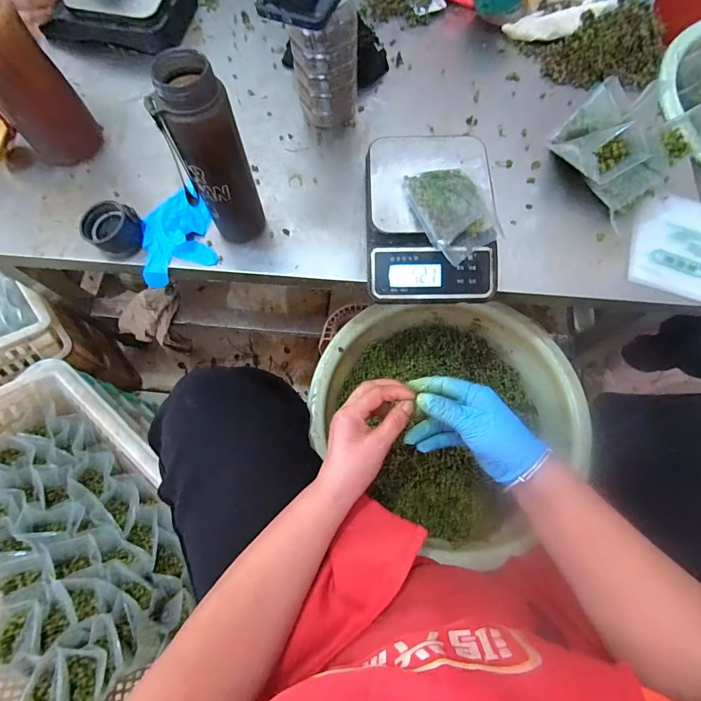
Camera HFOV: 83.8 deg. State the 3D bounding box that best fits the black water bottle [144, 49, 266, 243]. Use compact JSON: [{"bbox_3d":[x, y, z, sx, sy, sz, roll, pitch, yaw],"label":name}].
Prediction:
[{"bbox_3d":[-0.144,-0.197,0.418,0.064,0.201,0.053,-5,71,-1],"label":"black water bottle"}]

